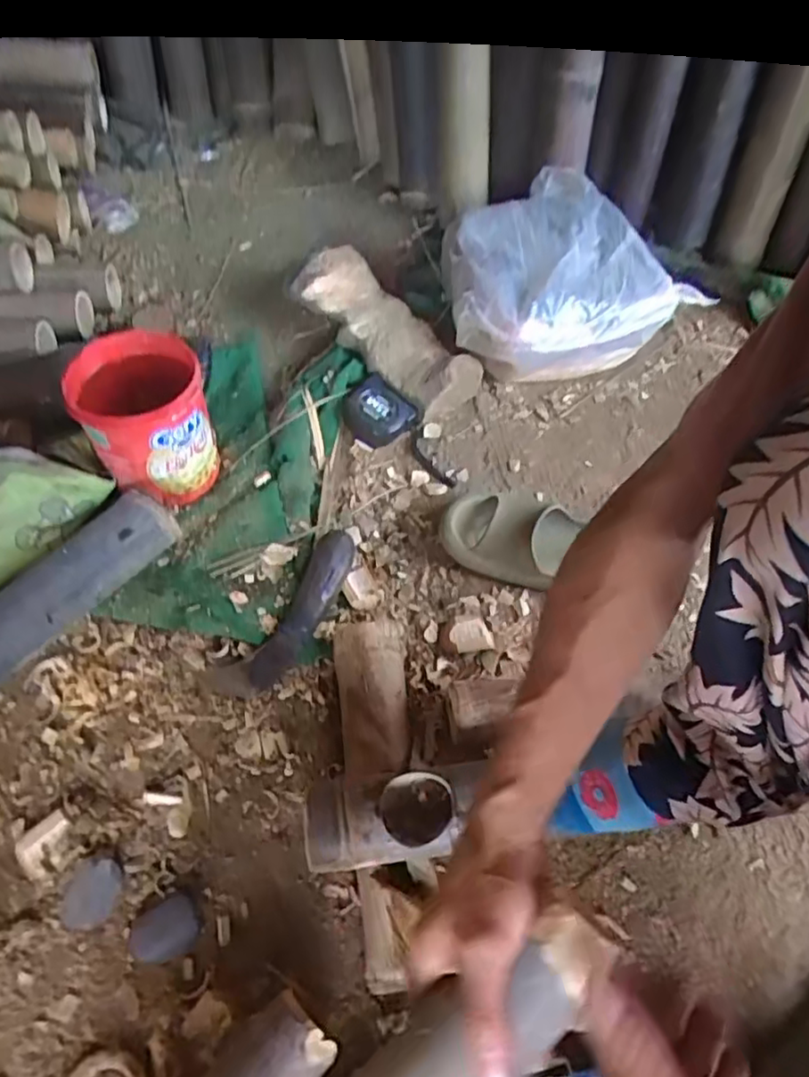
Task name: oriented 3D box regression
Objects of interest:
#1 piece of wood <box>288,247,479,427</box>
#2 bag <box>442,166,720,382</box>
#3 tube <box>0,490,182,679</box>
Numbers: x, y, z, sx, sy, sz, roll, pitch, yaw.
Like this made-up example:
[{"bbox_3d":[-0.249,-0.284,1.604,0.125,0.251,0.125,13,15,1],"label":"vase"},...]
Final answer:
[{"bbox_3d":[-0.028,-0.294,0.921,0.116,0.082,0.291,-35,67,-23],"label":"piece of wood"},{"bbox_3d":[0.213,-0.398,0.979,0.371,0.133,0.298,-18,62,-15],"label":"bag"},{"bbox_3d":[-0.366,0.061,0.682,0.071,0.076,0.280,37,63,17],"label":"tube"}]

